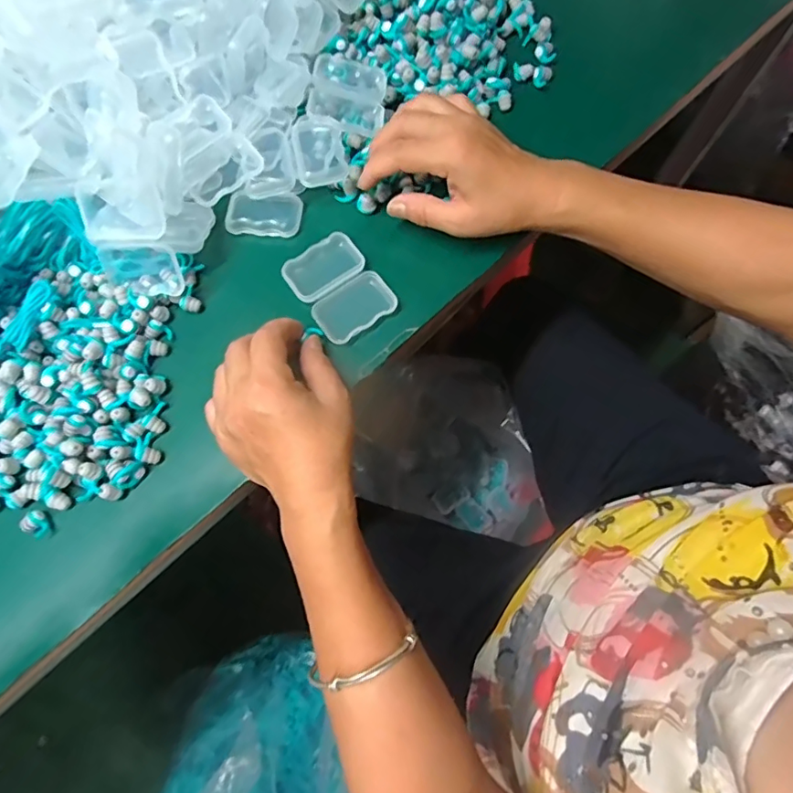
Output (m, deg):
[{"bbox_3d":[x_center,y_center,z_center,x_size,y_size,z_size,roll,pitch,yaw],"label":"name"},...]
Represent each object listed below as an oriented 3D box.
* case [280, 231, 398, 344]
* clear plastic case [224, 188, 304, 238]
[{"bbox_3d":[-0.041,-0.079,0.369,0.056,0.008,0.074,-35,75,-9],"label":"case"},{"bbox_3d":[-0.099,-0.138,0.387,0.053,0.014,0.033,4,73,2],"label":"clear plastic case"}]

